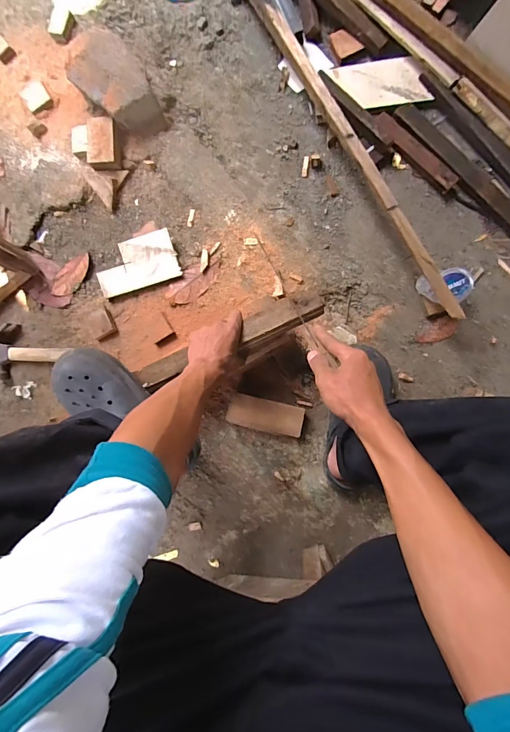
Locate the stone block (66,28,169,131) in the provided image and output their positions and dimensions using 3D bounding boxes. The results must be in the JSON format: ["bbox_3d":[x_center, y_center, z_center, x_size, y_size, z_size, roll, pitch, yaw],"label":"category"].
[{"bbox_3d":[-0.303,-0.599,0.776,0.147,0.086,0.210,-24,85,4],"label":"stone block"}]

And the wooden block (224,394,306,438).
[{"bbox_3d":[0.023,0.099,0.736,0.144,0.041,0.060,12,88,6],"label":"wooden block"}]

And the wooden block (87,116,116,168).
[{"bbox_3d":[-0.329,-0.479,0.794,0.062,0.041,0.104,-1,86,5],"label":"wooden block"}]

